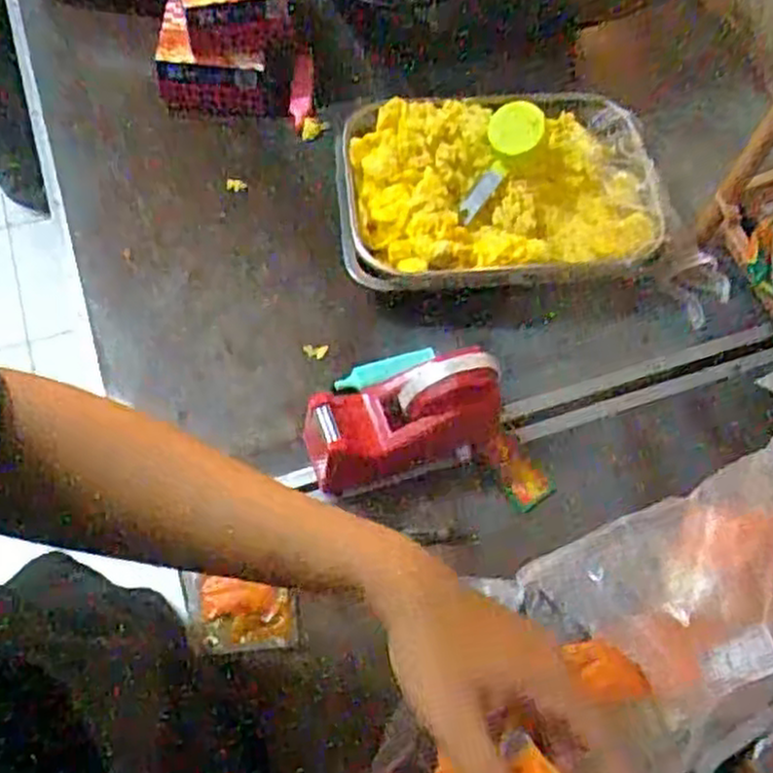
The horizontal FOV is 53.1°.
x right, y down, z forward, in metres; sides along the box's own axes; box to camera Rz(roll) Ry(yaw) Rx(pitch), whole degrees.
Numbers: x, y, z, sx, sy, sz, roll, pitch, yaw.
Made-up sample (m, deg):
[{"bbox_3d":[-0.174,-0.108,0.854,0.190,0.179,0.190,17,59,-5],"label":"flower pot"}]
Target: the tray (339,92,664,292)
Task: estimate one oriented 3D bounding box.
[{"bbox_3d":[0.107,-0.188,0.750,0.304,0.059,0.220,-1,65,-4],"label":"tray"}]

